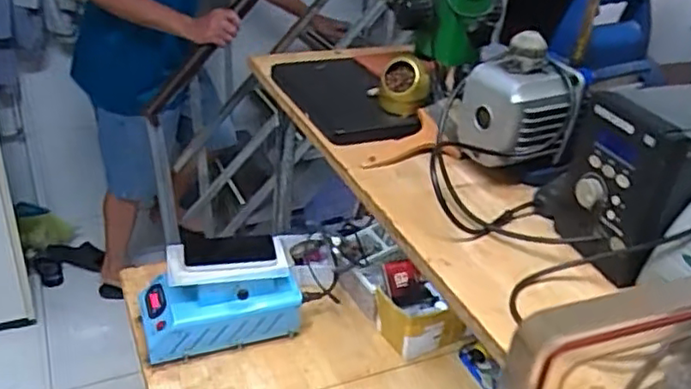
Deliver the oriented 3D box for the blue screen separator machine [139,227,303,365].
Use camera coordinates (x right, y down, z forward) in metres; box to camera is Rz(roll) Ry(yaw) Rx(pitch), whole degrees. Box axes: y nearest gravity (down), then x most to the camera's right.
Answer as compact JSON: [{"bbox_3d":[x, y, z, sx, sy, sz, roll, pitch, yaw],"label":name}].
[{"bbox_3d":[-0.204,0.157,1.040,0.252,0.153,0.135,-4,32,-14],"label":"blue screen separator machine"}]

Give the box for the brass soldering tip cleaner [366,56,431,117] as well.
[{"bbox_3d":[0.079,-0.153,0.878,0.072,0.066,0.070,6,31,3],"label":"brass soldering tip cleaner"}]

